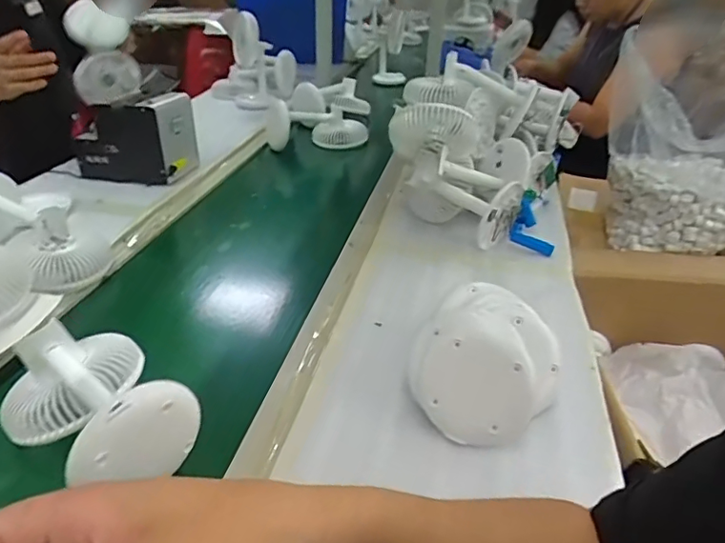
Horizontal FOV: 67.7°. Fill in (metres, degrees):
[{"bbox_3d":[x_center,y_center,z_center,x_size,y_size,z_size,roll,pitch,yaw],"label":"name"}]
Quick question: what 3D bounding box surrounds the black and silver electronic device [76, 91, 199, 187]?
[{"bbox_3d":[-0.424,-0.259,1.025,0.187,0.152,0.143,7,33,9],"label":"black and silver electronic device"}]

